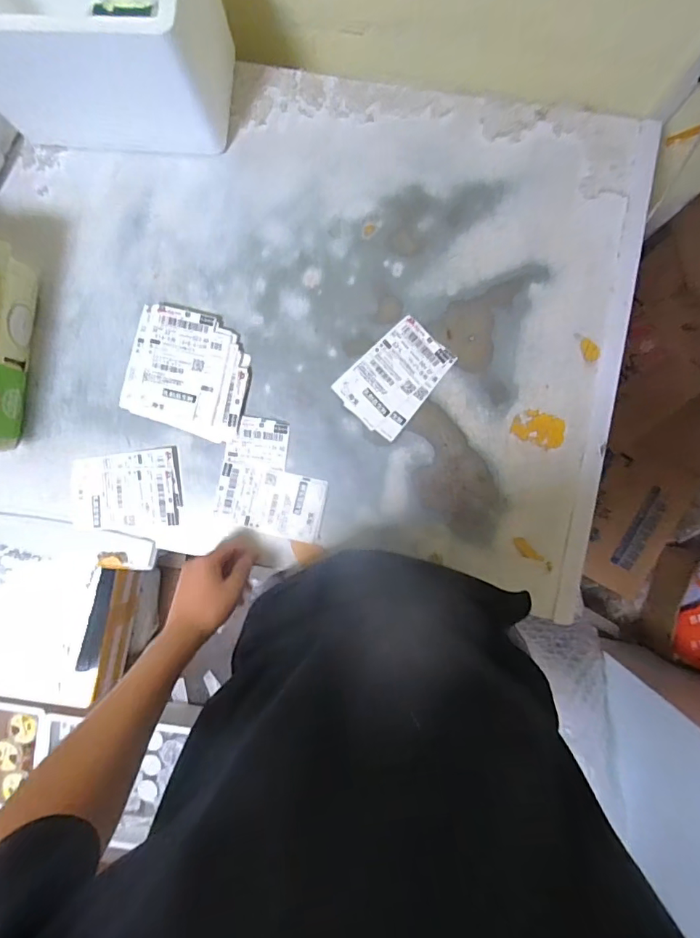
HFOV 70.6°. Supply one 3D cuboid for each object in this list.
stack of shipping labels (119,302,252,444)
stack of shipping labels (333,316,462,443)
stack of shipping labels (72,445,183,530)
[{"bbox_3d":[-0.197,-0.120,0.606,0.152,0.015,0.143,16,90,2],"label":"stack of shipping labels"},{"bbox_3d":[0.056,-0.112,0.606,0.096,0.004,0.131,42,91,2],"label":"stack of shipping labels"},{"bbox_3d":[-0.280,0.027,0.621,0.139,0.011,0.095,-6,89,2],"label":"stack of shipping labels"}]

